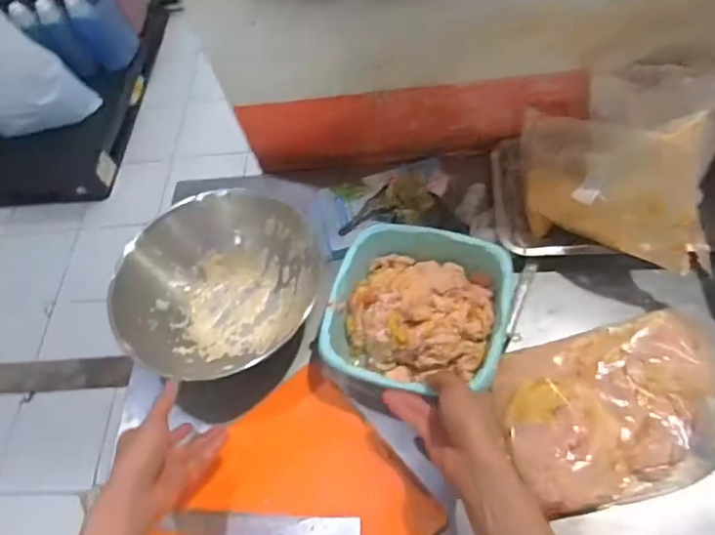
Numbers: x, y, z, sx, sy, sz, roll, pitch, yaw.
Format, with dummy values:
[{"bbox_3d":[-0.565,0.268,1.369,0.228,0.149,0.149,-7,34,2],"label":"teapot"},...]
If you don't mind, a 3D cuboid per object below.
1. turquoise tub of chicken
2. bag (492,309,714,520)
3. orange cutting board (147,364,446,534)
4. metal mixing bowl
[{"bbox_3d":[0.071,0.054,0.678,0.200,0.078,0.199,11,58,12],"label":"turquoise tub of chicken"},{"bbox_3d":[0.295,0.150,0.626,0.257,0.044,0.178,-13,56,-4],"label":"bag"},{"bbox_3d":[-0.110,0.301,0.624,0.346,0.015,0.240,-39,67,-13],"label":"orange cutting board"},{"bbox_3d":[-0.175,0.027,0.750,0.242,0.101,0.247,17,59,16],"label":"metal mixing bowl"}]

